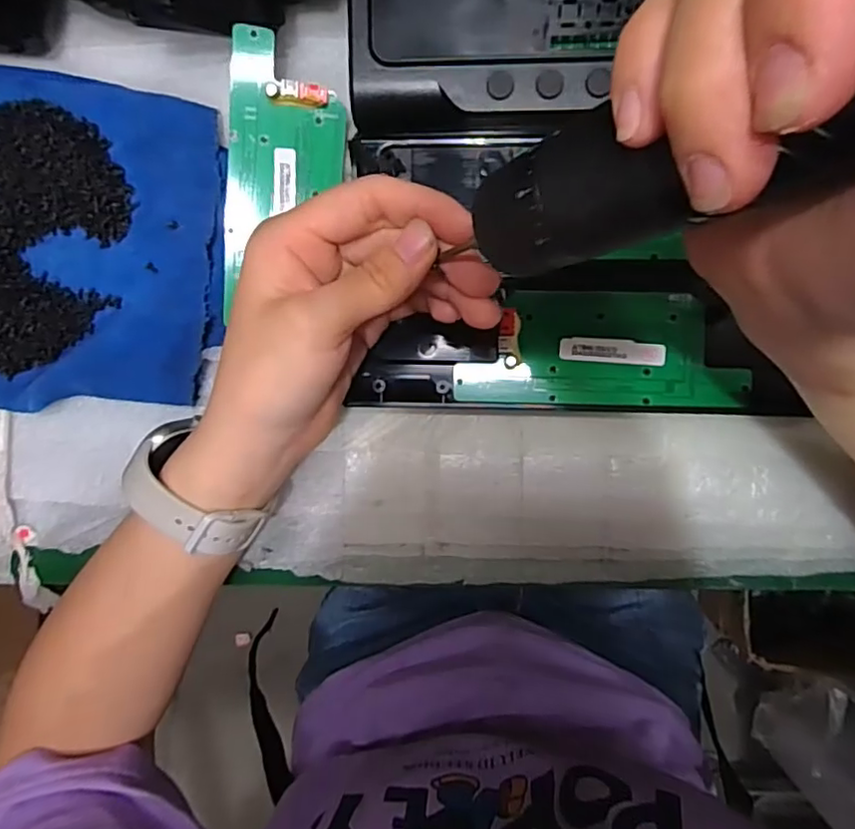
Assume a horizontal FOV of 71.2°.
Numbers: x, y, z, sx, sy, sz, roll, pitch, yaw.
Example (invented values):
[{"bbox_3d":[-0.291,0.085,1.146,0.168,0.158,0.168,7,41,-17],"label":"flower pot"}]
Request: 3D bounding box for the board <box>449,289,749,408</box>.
[{"bbox_3d":[0.082,-0.031,0.284,0.132,0.007,0.054,2,91,5],"label":"board"}]

